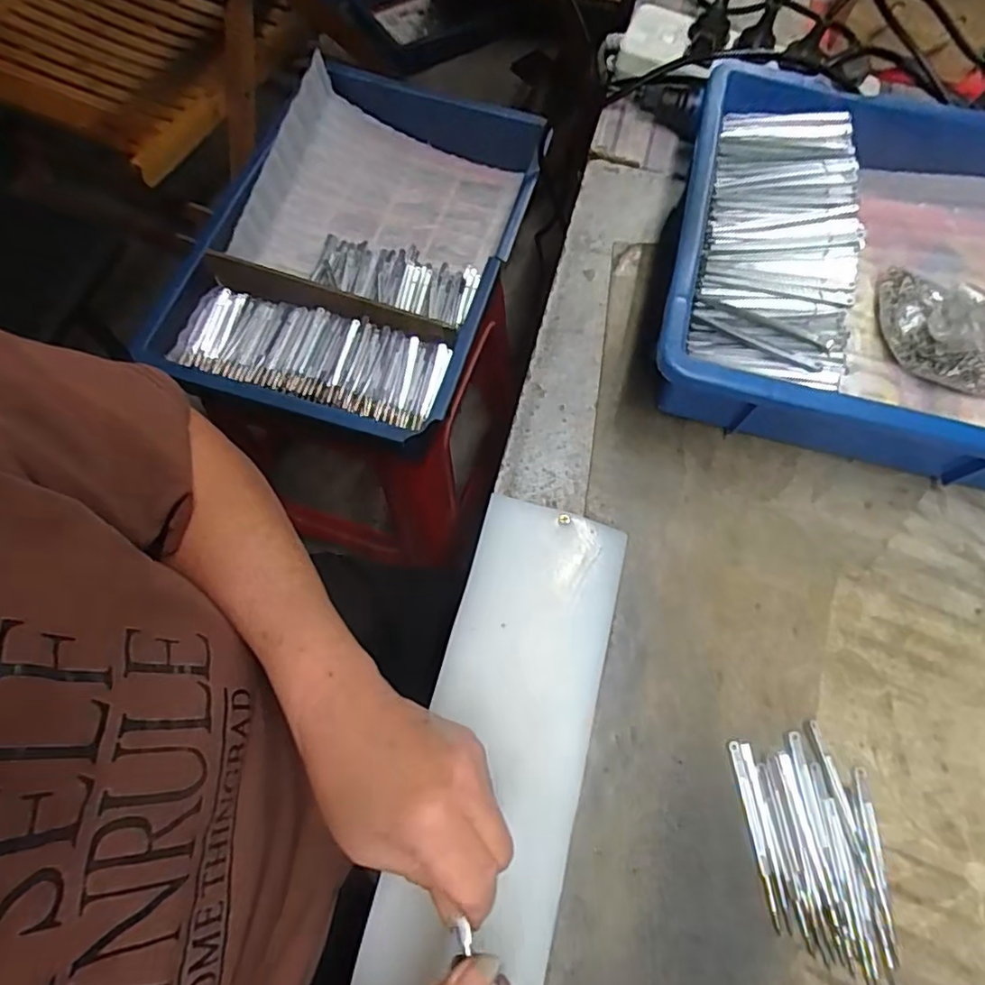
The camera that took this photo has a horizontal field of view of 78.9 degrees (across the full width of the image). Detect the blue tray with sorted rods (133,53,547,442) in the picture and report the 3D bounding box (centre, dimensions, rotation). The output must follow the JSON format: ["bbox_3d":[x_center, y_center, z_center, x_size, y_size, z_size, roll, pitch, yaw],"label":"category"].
[{"bbox_3d":[-0.129,-0.255,0.639,0.280,0.082,0.422,18,69,5],"label":"blue tray with sorted rods"}]

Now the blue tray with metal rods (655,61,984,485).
[{"bbox_3d":[0.339,-0.142,0.431,0.422,0.093,0.284,14,69,3],"label":"blue tray with metal rods"}]

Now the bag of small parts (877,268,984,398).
[{"bbox_3d":[0.323,-0.124,0.425,0.048,0.066,0.114,-24,72,-11],"label":"bag of small parts"}]

